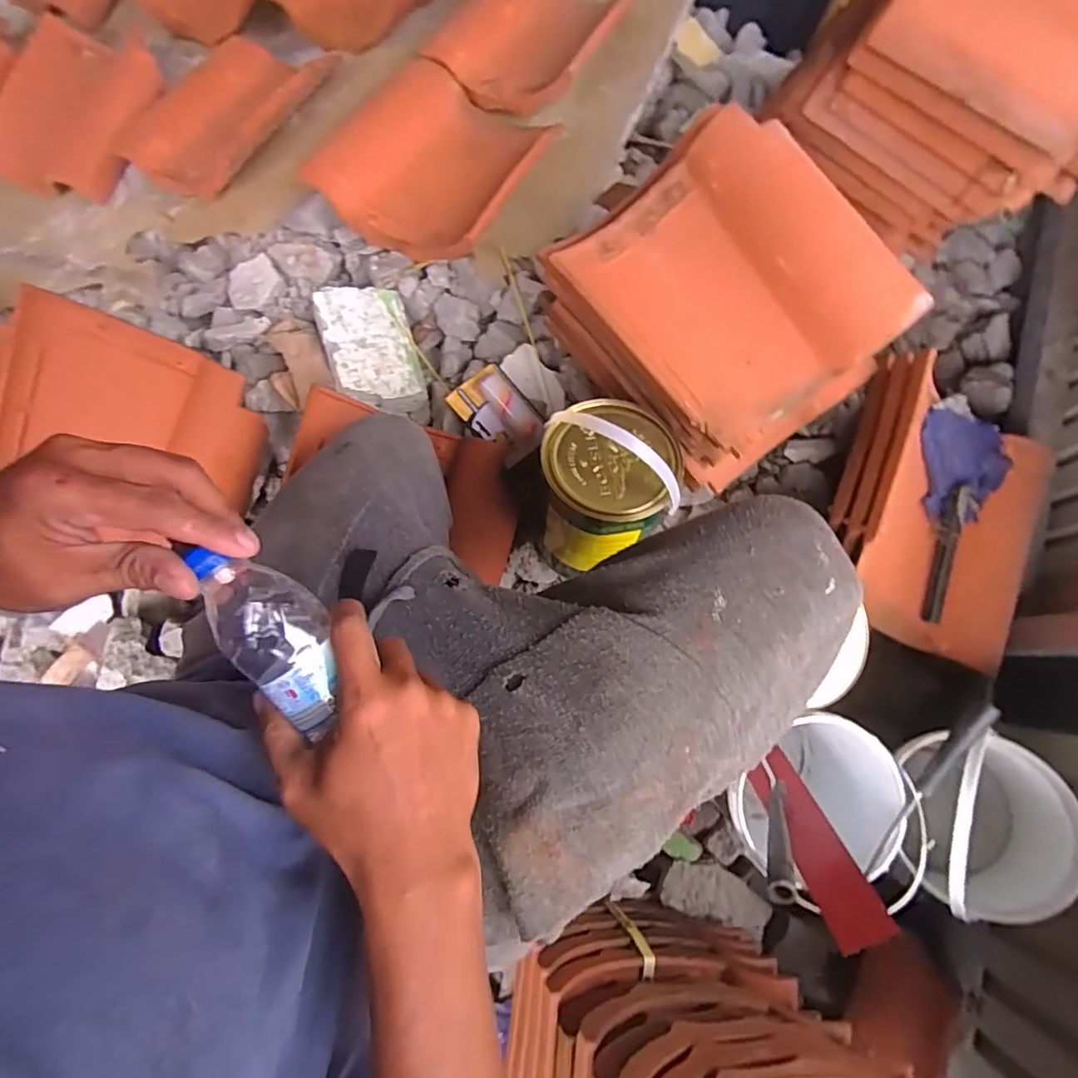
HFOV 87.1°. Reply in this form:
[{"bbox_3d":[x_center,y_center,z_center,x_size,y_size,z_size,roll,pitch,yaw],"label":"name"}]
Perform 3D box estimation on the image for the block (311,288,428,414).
[{"bbox_3d":[-0.266,-0.291,0.898,0.133,0.065,0.191,-12,86,-19],"label":"block"}]

